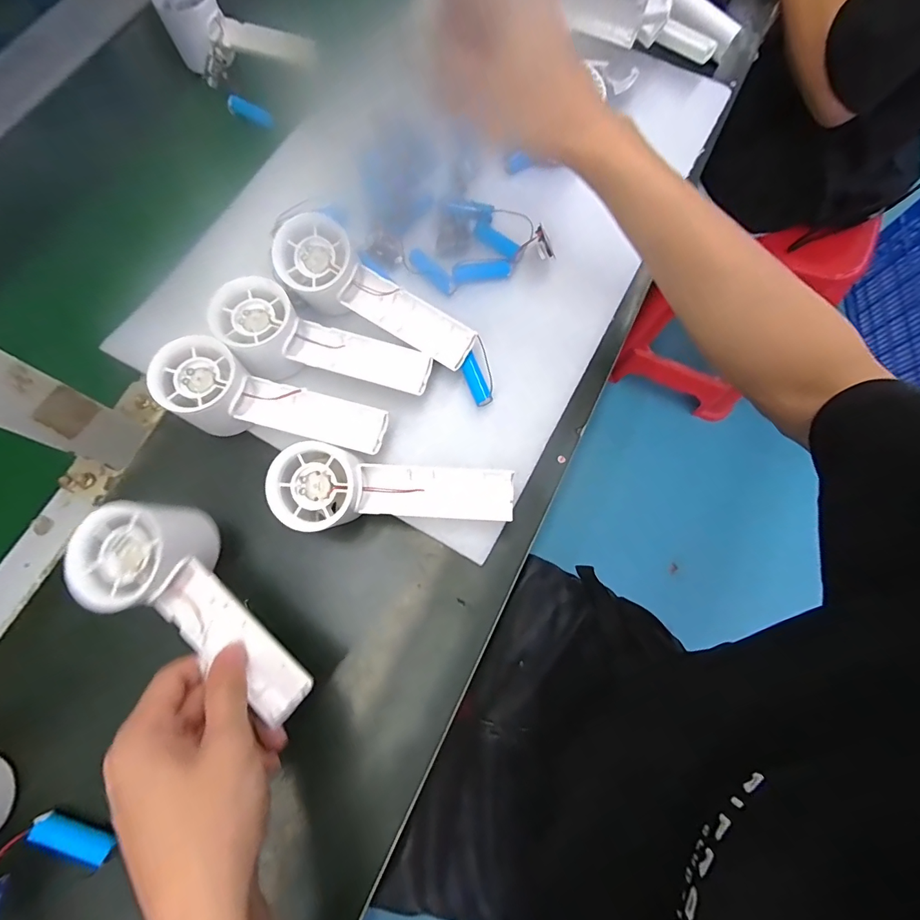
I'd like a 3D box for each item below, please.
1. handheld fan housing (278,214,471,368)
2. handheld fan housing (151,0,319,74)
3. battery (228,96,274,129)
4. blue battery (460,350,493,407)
[{"bbox_3d":[-0.066,-0.123,0.337,0.162,0.046,0.055,30,75,-6],"label":"handheld fan housing"},{"bbox_3d":[-0.232,-0.449,0.465,0.149,0.051,0.083,-9,74,-25],"label":"handheld fan housing"},{"bbox_3d":[-0.219,-0.364,0.458,0.043,0.014,0.011,4,71,-35],"label":"battery"},{"bbox_3d":[0.013,-0.064,0.351,0.013,0.012,0.043,-20,76,-7],"label":"blue battery"}]

